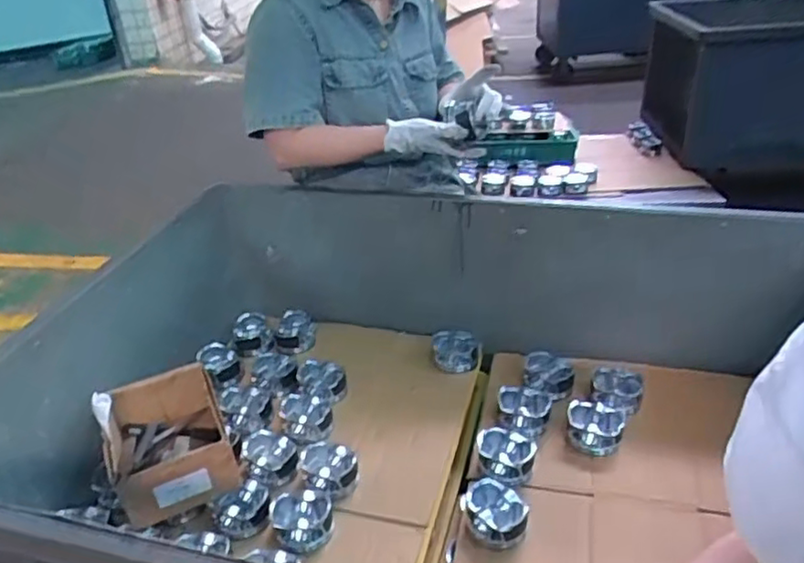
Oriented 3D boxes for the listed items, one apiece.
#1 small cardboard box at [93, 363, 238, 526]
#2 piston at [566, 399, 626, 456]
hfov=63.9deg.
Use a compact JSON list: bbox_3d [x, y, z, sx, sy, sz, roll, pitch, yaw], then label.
[{"bbox_3d":[-0.352,0.232,0.962,0.162,0.128,0.202,-17,33,-21],"label":"small cardboard box"},{"bbox_3d":[0.305,0.230,1.018,0.088,0.052,0.079,4,31,13],"label":"piston"}]

